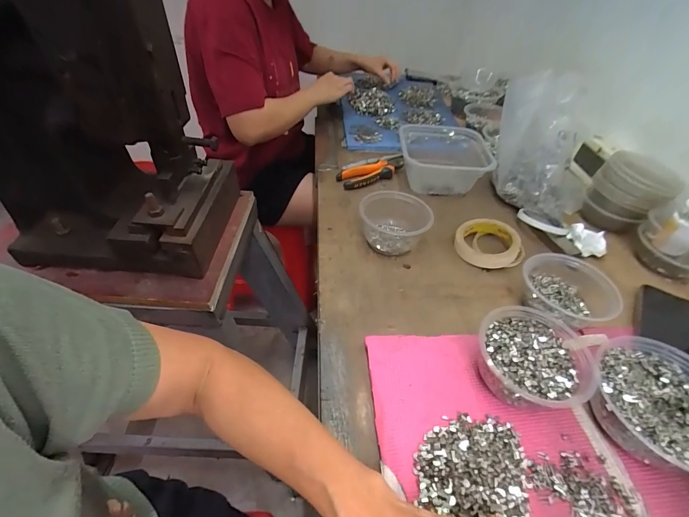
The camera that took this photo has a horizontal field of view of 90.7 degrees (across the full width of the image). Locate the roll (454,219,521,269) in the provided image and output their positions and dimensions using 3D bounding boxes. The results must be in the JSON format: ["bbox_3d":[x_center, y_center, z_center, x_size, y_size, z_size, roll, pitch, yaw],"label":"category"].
[{"bbox_3d":[0.236,-0.027,0.565,0.096,0.032,0.096,1,45,-1],"label":"roll"}]

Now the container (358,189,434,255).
[{"bbox_3d":[0.083,-0.059,0.563,0.108,0.065,0.108,1,45,-1],"label":"container"}]

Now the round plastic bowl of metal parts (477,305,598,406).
[{"bbox_3d":[0.206,0.116,0.384,0.113,0.059,0.119,11,45,10],"label":"round plastic bowl of metal parts"}]

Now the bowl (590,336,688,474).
[{"bbox_3d":[0.327,0.152,0.353,0.130,0.059,0.129,1,45,-1],"label":"bowl"}]

